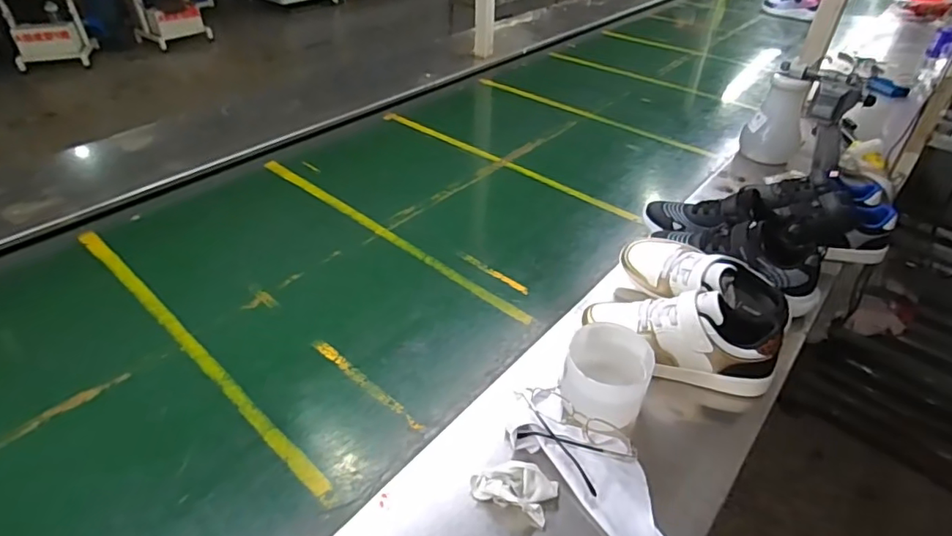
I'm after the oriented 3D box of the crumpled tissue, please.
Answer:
[{"bbox_3d":[0.039,0.218,0.536,0.079,0.024,0.044,17,40,18],"label":"crumpled tissue"}]

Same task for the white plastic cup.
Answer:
[{"bbox_3d":[0.146,0.123,0.604,0.090,0.080,0.092,1,38,-1],"label":"white plastic cup"}]

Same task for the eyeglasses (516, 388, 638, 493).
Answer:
[{"bbox_3d":[0.100,0.176,0.583,0.137,0.032,0.082,31,46,31],"label":"eyeglasses"}]

